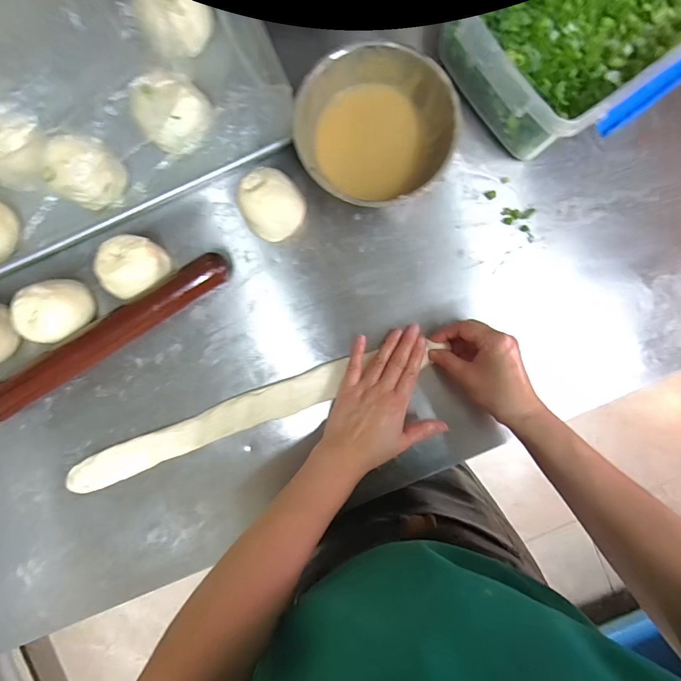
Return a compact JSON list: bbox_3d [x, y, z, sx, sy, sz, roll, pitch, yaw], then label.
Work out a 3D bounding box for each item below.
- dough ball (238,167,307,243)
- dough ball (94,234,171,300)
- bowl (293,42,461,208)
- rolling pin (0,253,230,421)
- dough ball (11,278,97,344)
[{"bbox_3d":[-0.078,-0.157,0.440,0.065,0.049,0.075,-33,93,0],"label":"dough ball"},{"bbox_3d":[-0.237,-0.085,0.440,0.070,0.052,0.064,0,92,-2],"label":"dough ball"},{"bbox_3d":[0.035,-0.225,0.426,0.163,0.077,0.154,0,92,-2],"label":"bowl"},{"bbox_3d":[-0.273,-0.003,0.444,0.321,0.029,0.037,-31,93,0],"label":"rolling pin"},{"bbox_3d":[-0.330,-0.032,0.439,0.081,0.041,0.065,-23,92,-1],"label":"dough ball"}]

